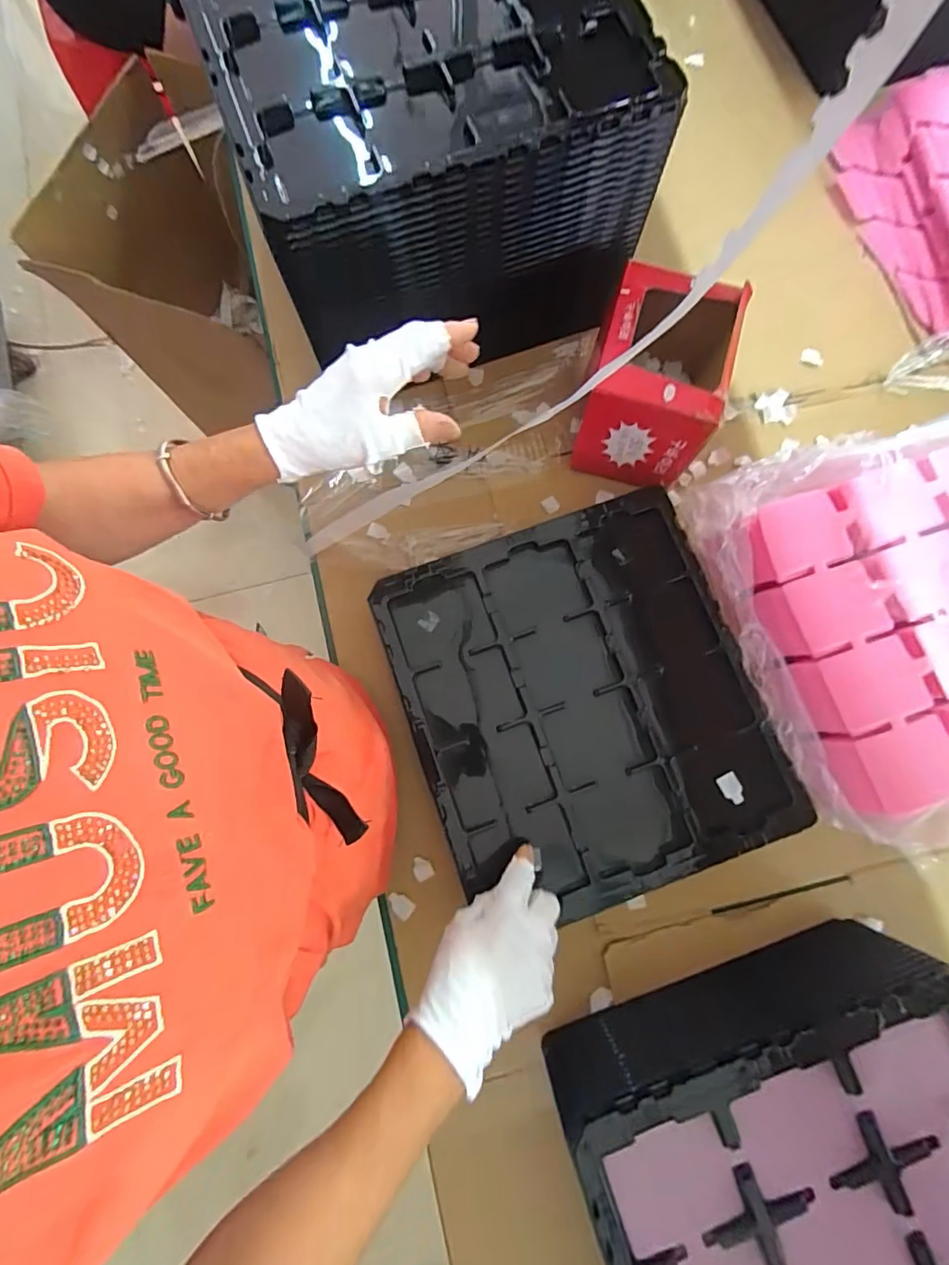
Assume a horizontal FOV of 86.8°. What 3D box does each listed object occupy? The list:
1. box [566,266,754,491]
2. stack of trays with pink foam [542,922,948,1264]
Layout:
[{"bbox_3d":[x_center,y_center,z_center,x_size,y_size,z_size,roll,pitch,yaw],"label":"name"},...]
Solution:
[{"bbox_3d":[0.189,-0.266,0.536,0.127,0.138,0.155,17,80,4],"label":"box"},{"bbox_3d":[0.281,0.492,0.405,0.332,0.120,0.363,-18,80,-2],"label":"stack of trays with pink foam"}]

